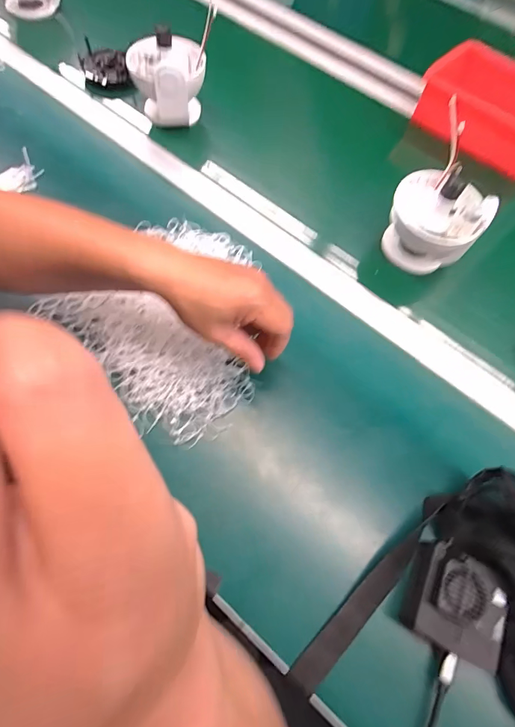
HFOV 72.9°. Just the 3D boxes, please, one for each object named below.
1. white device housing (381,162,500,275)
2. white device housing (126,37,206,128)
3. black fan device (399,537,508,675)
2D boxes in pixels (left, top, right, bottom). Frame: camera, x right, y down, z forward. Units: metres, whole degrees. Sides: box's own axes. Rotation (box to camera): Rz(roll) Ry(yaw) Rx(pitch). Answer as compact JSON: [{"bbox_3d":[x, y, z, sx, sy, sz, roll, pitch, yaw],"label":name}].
[{"bbox_3d":[0.236,-0.191,0.480,0.120,0.118,0.107,38,68,10],"label":"white device housing"},{"bbox_3d":[-0.141,-0.454,0.561,0.118,0.095,0.098,-16,69,-12],"label":"white device housing"},{"bbox_3d":[0.177,0.210,0.307,0.073,0.036,0.079,26,67,5],"label":"black fan device"}]

